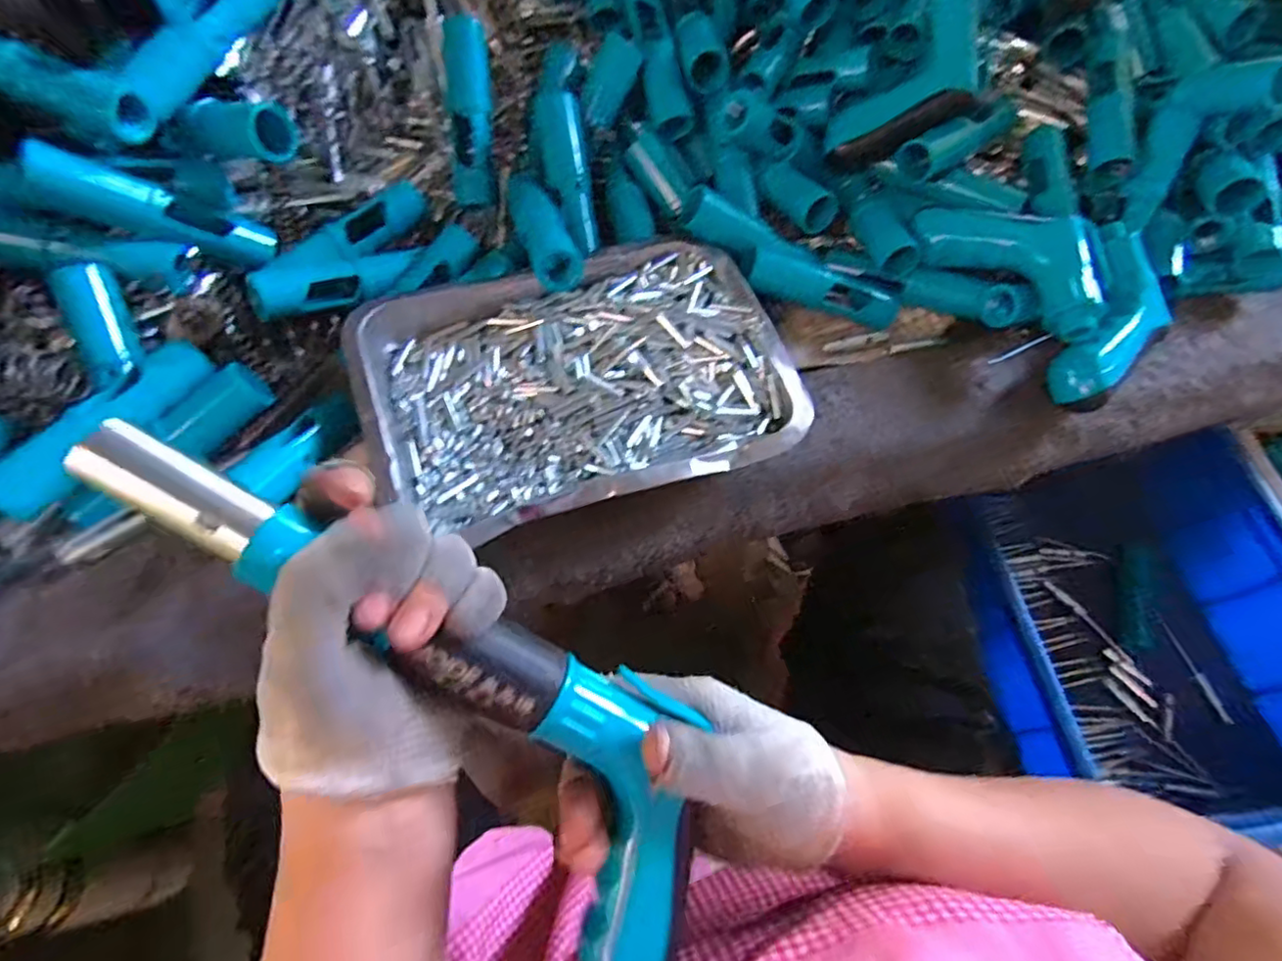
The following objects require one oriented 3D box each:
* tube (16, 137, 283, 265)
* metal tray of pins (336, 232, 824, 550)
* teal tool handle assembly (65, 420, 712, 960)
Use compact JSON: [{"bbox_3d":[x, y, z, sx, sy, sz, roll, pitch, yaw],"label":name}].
[{"bbox_3d":[-0.285,-0.160,0.360,0.025,0.117,0.025,-39,64,26],"label":"tube"},{"bbox_3d":[-0.039,-0.071,0.375,0.248,0.032,0.183,-16,65,-11],"label":"metal tray of pins"},{"bbox_3d":[-0.075,0.075,0.222,0.272,0.030,0.092,43,66,-10],"label":"teal tool handle assembly"}]

